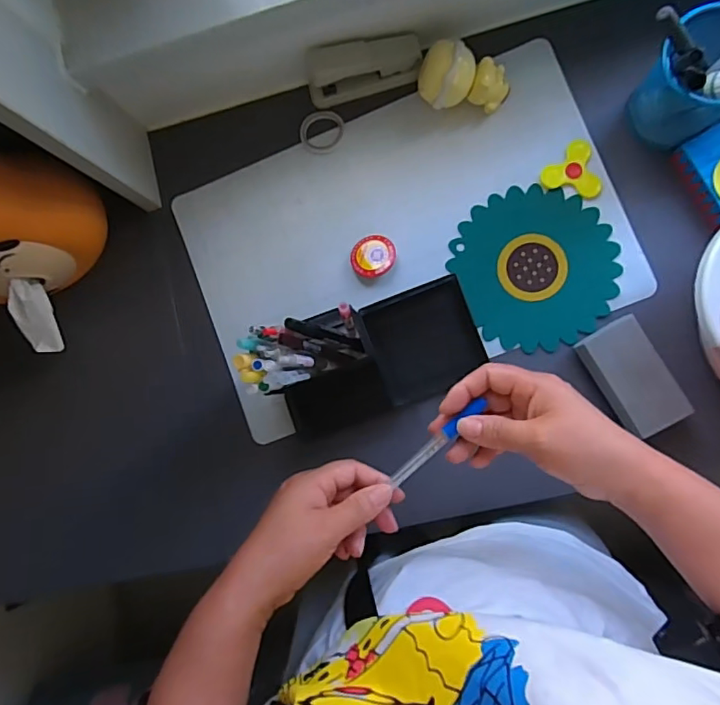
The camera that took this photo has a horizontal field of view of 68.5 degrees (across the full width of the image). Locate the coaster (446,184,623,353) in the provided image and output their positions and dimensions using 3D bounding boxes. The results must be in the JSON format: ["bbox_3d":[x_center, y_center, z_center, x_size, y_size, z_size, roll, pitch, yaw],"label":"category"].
[{"bbox_3d":[0.184,-0.090,0.553,0.156,0.006,0.163,0,87,8],"label":"coaster"}]

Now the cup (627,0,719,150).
[{"bbox_3d":[0.308,-0.251,0.491,0.084,0.094,0.088,-29,84,6],"label":"cup"}]

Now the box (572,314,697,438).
[{"bbox_3d":[0.262,0.024,0.516,0.060,0.042,0.107,-31,83,6],"label":"box"}]

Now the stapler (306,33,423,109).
[{"bbox_3d":[0.004,-0.299,0.557,0.121,0.055,0.034,-13,86,8],"label":"stapler"}]

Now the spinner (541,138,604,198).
[{"bbox_3d":[0.218,-0.187,0.553,0.054,0.006,0.060,-16,85,7],"label":"spinner"}]

